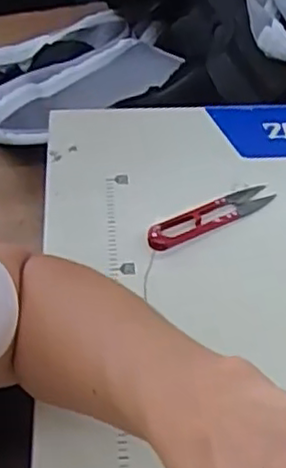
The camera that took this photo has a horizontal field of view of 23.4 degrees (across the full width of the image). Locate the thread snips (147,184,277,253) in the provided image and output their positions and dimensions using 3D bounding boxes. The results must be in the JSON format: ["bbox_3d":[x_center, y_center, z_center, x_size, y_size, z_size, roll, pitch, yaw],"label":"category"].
[{"bbox_3d":[0.054,-0.016,0.556,0.118,0.012,0.024,-23,51,-21],"label":"thread snips"}]

